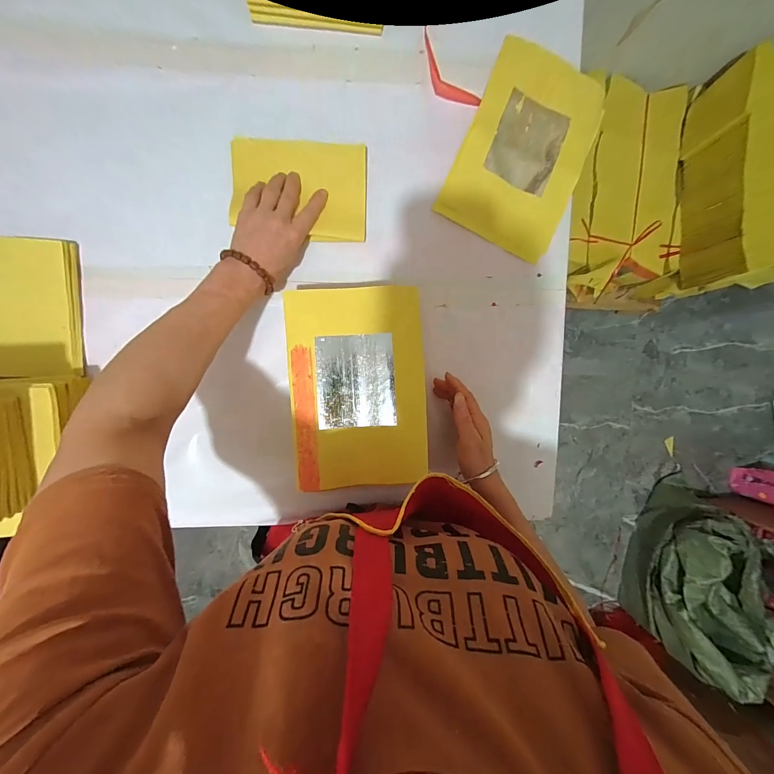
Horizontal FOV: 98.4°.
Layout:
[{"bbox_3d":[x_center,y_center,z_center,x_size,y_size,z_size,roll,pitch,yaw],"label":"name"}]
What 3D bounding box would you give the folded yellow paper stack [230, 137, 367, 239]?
[{"bbox_3d":[-0.106,-0.243,0.414,0.160,0.008,0.109,1,102,-5],"label":"folded yellow paper stack"}]

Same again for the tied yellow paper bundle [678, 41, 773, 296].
[{"bbox_3d":[0.915,-0.519,0.835,0.216,0.188,0.502,0,94,-5],"label":"tied yellow paper bundle"}]

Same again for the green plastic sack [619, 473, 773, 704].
[{"bbox_3d":[1.185,0.710,1.288,0.315,0.409,0.600,12,93,-5],"label":"green plastic sack"}]

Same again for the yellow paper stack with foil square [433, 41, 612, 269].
[{"bbox_3d":[0.181,-0.305,0.429,0.156,0.010,0.238,23,93,-5],"label":"yellow paper stack with foil square"}]

